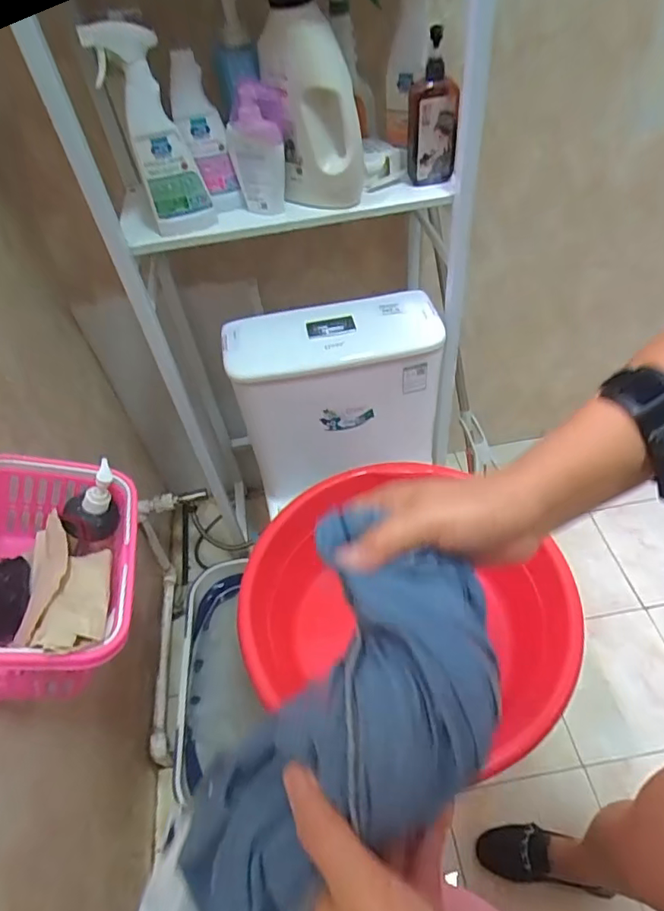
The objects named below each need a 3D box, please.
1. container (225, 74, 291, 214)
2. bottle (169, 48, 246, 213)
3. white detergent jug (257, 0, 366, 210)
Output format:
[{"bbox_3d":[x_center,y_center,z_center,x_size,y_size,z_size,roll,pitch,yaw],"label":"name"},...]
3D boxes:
[{"bbox_3d":[-0.103,-0.438,0.772,0.087,0.171,0.048,-8,48,-2],"label":"container"},{"bbox_3d":[-0.181,-0.455,0.768,0.061,0.201,0.047,-29,52,-20],"label":"bottle"},{"bbox_3d":[-0.026,-0.487,0.738,0.125,0.283,0.084,0,48,6],"label":"white detergent jug"}]

